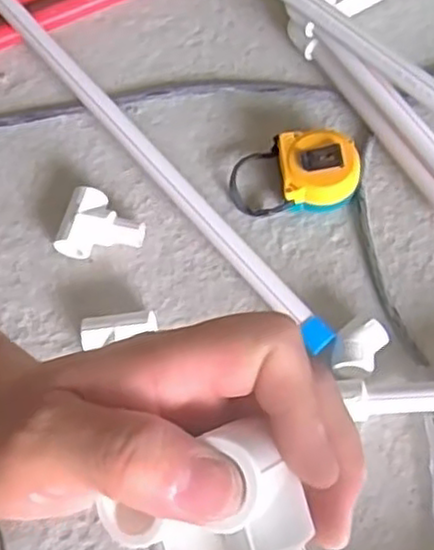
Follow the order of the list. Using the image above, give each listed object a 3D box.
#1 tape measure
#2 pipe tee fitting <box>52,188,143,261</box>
[{"bbox_3d":[0.063,-0.083,0.577,0.101,0.041,0.059,-1,67,2],"label":"tape measure"},{"bbox_3d":[-0.092,-0.037,0.575,0.066,0.031,0.057,10,68,6],"label":"pipe tee fitting"}]

